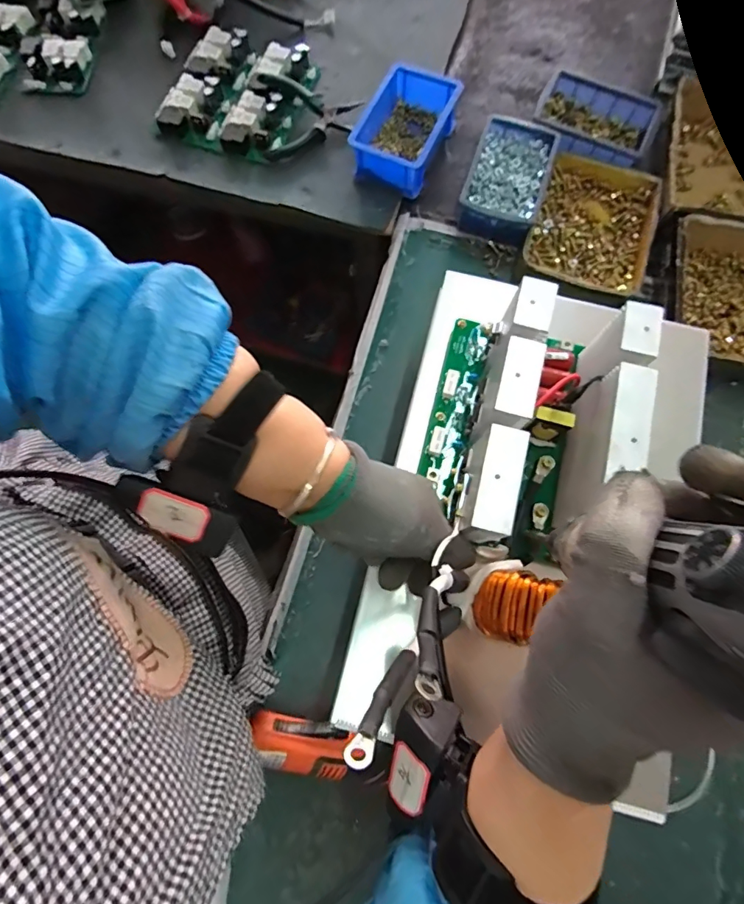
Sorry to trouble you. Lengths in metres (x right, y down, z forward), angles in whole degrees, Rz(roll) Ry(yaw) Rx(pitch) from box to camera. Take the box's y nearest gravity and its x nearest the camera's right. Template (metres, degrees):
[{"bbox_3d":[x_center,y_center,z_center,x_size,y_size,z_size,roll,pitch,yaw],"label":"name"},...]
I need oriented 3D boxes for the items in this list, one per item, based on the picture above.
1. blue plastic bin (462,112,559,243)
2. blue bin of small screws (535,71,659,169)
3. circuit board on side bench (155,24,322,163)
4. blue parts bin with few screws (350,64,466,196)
[{"bbox_3d":[0.172,-0.342,0.592,0.094,0.048,0.148,18,76,6],"label":"blue plastic bin"},{"bbox_3d":[0.282,-0.419,0.610,0.139,0.054,0.103,22,76,7],"label":"blue bin of small screws"},{"bbox_3d":[-0.181,-0.500,0.647,0.181,0.029,0.191,20,76,7],"label":"circuit board on side bench"},{"bbox_3d":[0.043,-0.420,0.608,0.099,0.058,0.152,24,77,7],"label":"blue parts bin with few screws"}]

